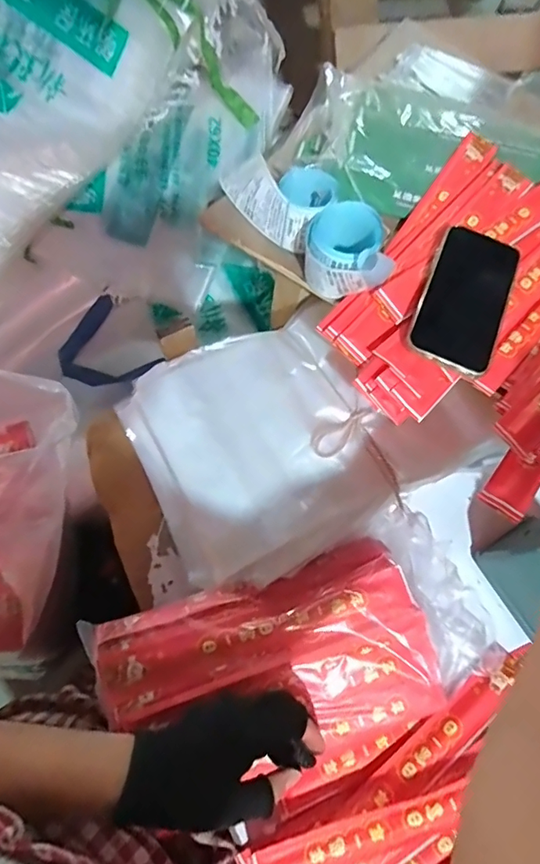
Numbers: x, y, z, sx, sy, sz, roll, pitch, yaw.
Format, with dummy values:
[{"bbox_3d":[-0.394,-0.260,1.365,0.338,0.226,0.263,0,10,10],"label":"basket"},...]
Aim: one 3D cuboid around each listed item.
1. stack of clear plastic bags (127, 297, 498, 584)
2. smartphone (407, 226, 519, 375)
[{"bbox_3d":[0.027,-0.004,0.484,0.312,0.043,0.234,-29,75,-7],"label":"stack of clear plastic bags"},{"bbox_3d":[0.174,-0.122,0.429,0.071,0.009,0.146,25,70,2],"label":"smartphone"}]

